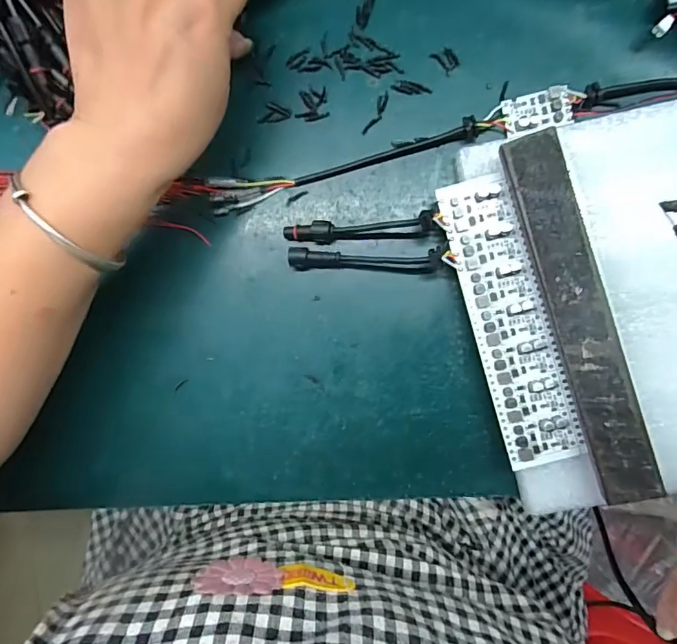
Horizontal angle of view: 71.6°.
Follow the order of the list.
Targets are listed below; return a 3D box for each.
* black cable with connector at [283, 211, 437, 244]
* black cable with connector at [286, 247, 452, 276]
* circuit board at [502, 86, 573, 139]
[{"bbox_3d":[0.011,-0.058,0.290,0.091,0.026,0.013,1,92,4],"label":"black cable with connector"},{"bbox_3d":[0.017,-0.038,0.293,0.096,0.022,0.014,1,92,3],"label":"black cable with connector"},{"bbox_3d":[0.122,-0.129,0.287,0.038,0.006,0.024,-12,91,4],"label":"circuit board"}]

